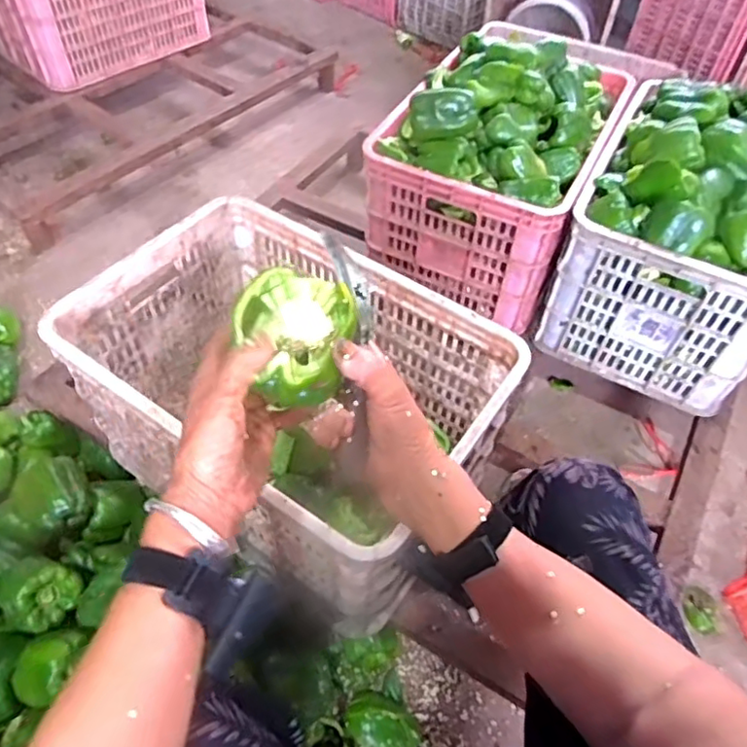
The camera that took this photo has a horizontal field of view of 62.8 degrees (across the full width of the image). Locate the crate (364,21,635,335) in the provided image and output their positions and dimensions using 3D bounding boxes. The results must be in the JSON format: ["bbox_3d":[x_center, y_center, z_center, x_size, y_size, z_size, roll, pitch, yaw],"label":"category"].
[{"bbox_3d":[0.204,-0.365,1.047,0.326,0.309,0.373,23,56,15],"label":"crate"}]

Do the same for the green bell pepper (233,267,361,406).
[{"bbox_3d":[-0.051,-0.025,0.447,0.081,0.060,0.085,1,53,-1],"label":"green bell pepper"}]

